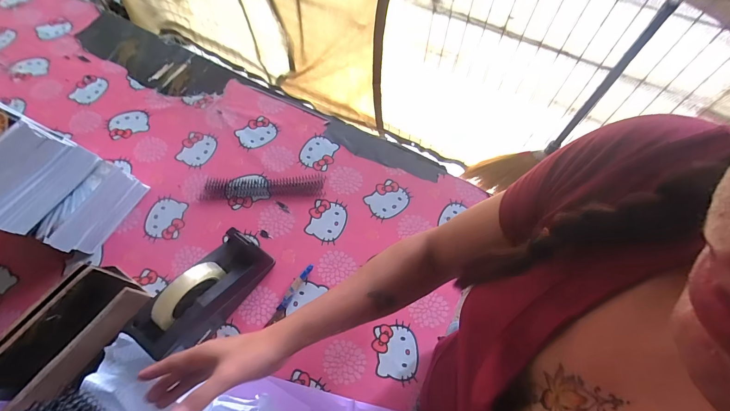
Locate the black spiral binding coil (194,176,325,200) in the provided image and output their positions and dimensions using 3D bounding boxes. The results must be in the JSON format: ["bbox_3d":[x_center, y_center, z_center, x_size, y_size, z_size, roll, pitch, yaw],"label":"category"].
[{"bbox_3d":[-0.201,-0.037,0.649,0.239,0.021,0.045,-1,65,-1],"label":"black spiral binding coil"}]

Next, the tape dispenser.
[{"bbox_3d":[-0.244,0.130,0.505,0.070,0.130,0.197,37,70,15],"label":"tape dispenser"}]

